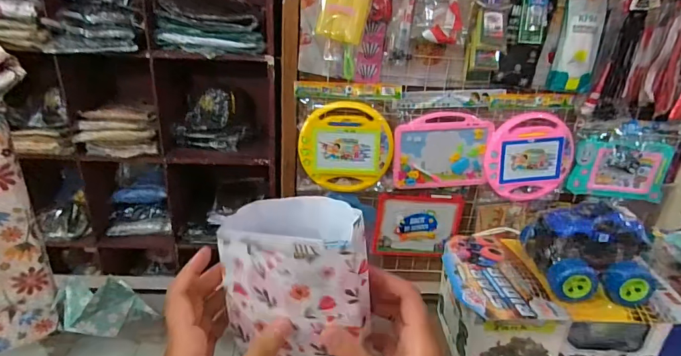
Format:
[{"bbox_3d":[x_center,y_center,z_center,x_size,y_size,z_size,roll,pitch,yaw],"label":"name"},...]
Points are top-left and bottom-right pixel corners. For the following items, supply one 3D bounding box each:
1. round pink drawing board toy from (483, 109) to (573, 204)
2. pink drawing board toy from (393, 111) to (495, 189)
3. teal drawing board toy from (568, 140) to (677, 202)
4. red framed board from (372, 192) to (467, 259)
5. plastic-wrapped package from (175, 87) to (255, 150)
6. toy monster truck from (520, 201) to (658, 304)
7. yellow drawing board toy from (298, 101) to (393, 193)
[{"bbox_3d":[0.590,-0.063,1.266,0.268,0.277,0.023,-17,20,1],"label":"round pink drawing board toy"},{"bbox_3d":[0.312,-0.081,1.261,0.289,0.238,0.020,3,24,-3],"label":"pink drawing board toy"},{"bbox_3d":[0.889,-0.025,1.285,0.298,0.193,0.035,4,23,-1],"label":"teal drawing board toy"},{"bbox_3d":[0.260,0.163,1.378,0.286,0.229,0.021,2,24,-6],"label":"red framed board"},{"bbox_3d":[-0.415,-0.194,1.350,0.257,0.169,0.097,-3,24,-16],"label":"plastic-wrapped package"},{"bbox_3d":[0.234,0.069,0.386,0.097,0.077,0.070,6,24,4],"label":"toy monster truck"},{"bbox_3d":[0.015,-0.090,1.250,0.277,0.274,0.021,5,24,2],"label":"yellow drawing board toy"}]

